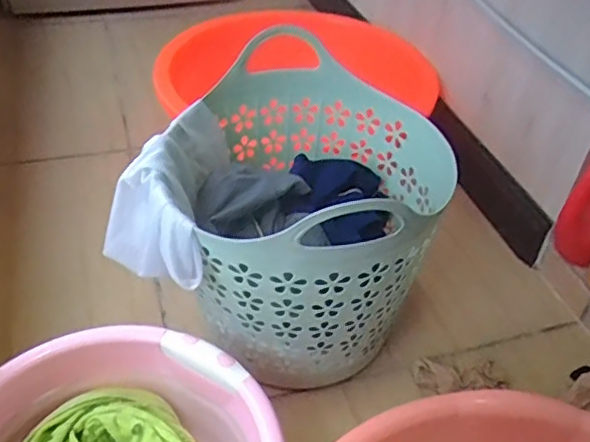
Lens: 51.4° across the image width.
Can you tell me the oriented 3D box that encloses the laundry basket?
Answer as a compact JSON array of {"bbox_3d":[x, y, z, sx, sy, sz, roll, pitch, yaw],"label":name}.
[{"bbox_3d":[0.035,-0.004,0.805,0.303,0.300,0.370,1,42,-4],"label":"laundry basket"}]

